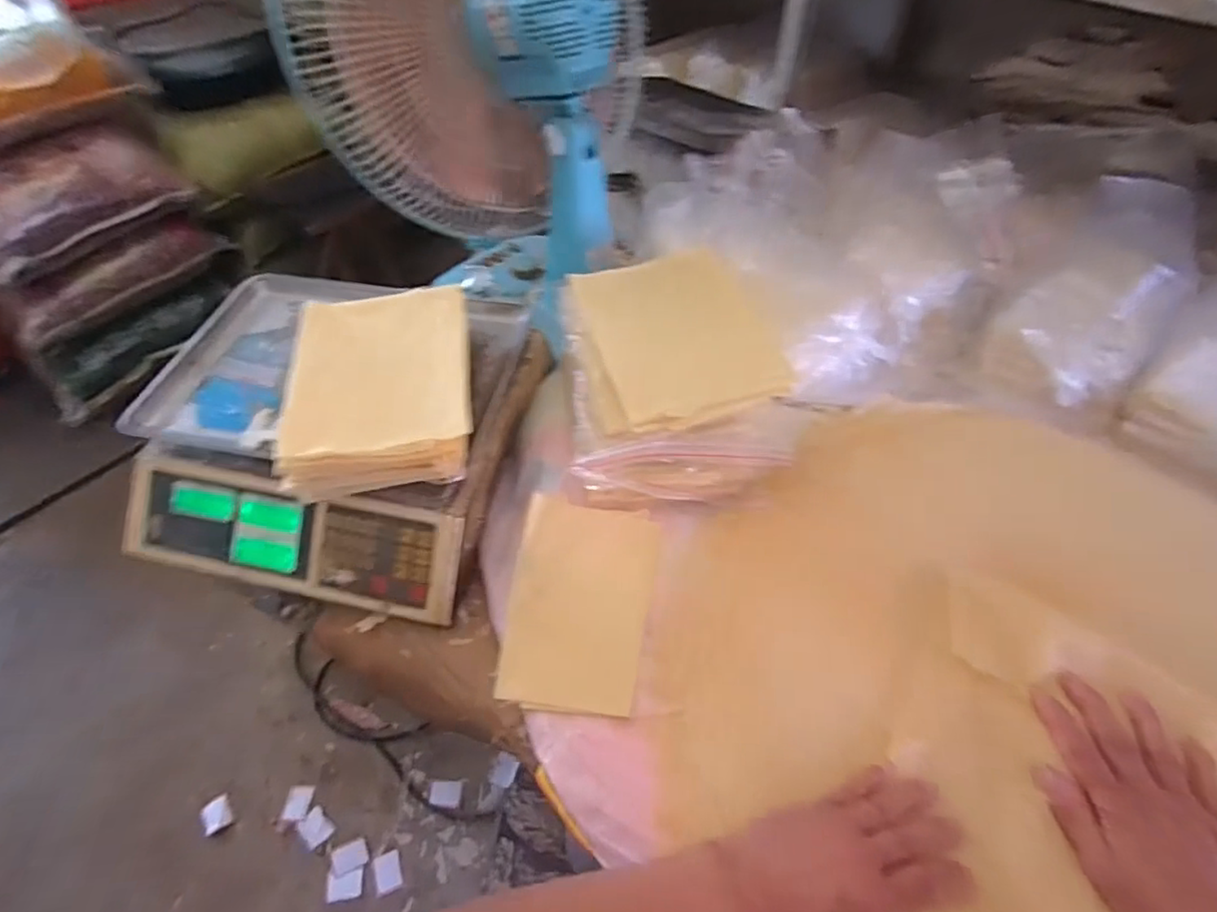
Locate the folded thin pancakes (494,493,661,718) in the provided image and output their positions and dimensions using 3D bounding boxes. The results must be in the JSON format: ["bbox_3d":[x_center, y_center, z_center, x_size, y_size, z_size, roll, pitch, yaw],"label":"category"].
[{"bbox_3d":[-0.024,0.116,0.512,0.112,0.011,0.172,8,54,7],"label":"folded thin pancakes"}]

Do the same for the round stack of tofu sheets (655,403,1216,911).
[{"bbox_3d":[0.362,0.187,0.469,0.614,0.078,0.546,9,49,7],"label":"round stack of tofu sheets"}]

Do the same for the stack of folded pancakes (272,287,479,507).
[{"bbox_3d":[-0.196,-0.062,0.551,0.146,0.060,0.194,-5,49,-6],"label":"stack of folded pancakes"}]

